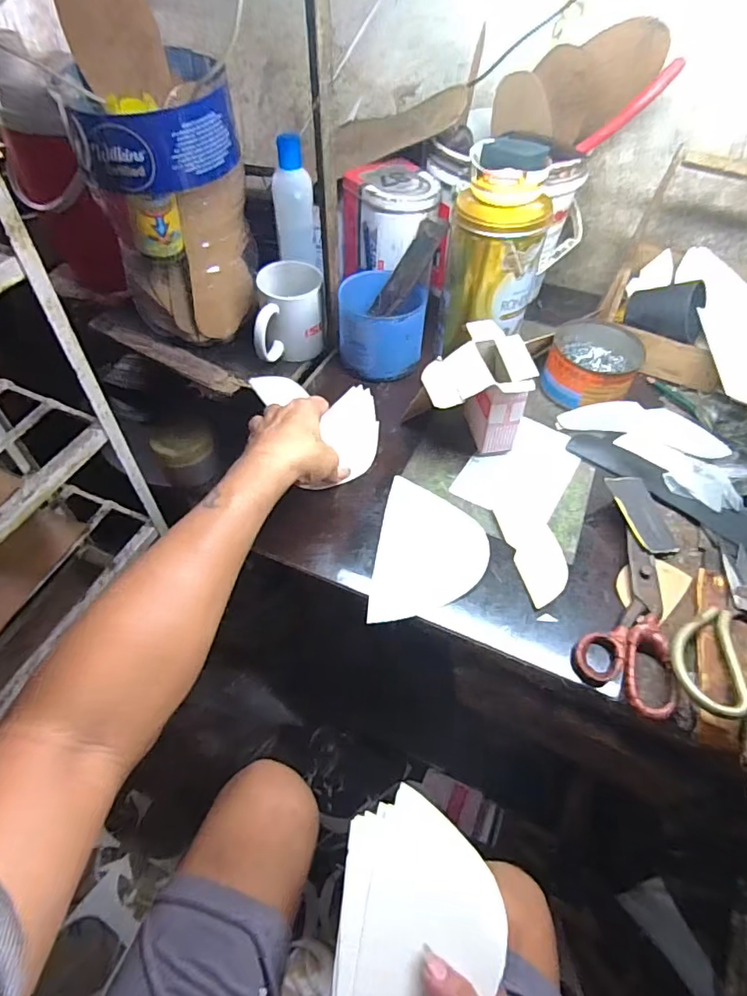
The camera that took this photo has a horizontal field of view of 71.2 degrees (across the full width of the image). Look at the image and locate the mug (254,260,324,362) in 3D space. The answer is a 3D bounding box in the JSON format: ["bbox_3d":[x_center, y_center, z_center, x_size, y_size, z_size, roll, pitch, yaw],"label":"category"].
[{"bbox_3d":[-0.104,-0.232,0.662,0.081,0.085,0.117,0,53,-3],"label":"mug"}]

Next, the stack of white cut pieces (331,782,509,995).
[{"bbox_3d":[0.034,0.326,0.390,0.118,0.034,0.173,7,53,2],"label":"stack of white cut pieces"}]

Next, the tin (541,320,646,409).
[{"bbox_3d":[0.253,-0.153,0.610,0.098,0.056,0.106,2,53,-2],"label":"tin"}]

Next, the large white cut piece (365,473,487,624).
[{"bbox_3d":[0.053,0.048,0.480,0.096,0.017,0.149,9,53,4],"label":"large white cut piece"}]

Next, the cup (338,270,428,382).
[{"bbox_3d":[0.010,-0.205,0.618,0.098,0.085,0.096,2,53,-2],"label":"cup"}]

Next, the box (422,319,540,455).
[{"bbox_3d":[0.101,-0.110,0.542,0.102,0.107,0.098,7,53,2],"label":"box"}]

